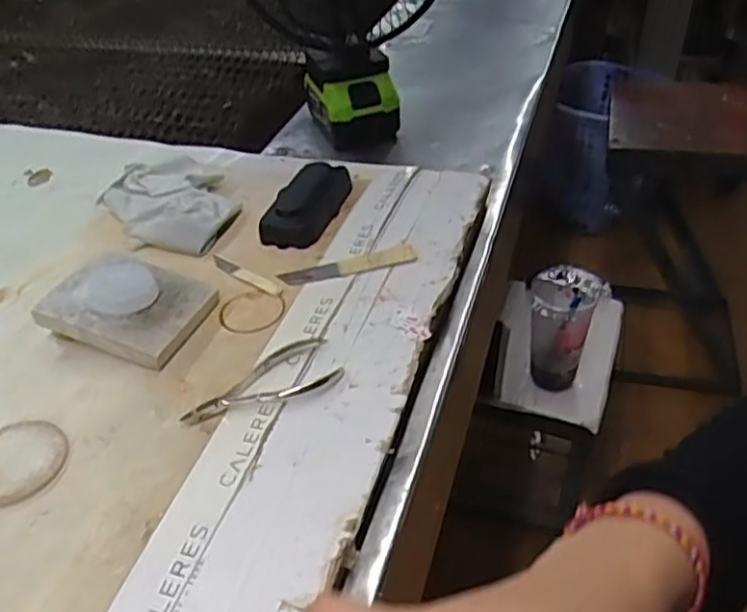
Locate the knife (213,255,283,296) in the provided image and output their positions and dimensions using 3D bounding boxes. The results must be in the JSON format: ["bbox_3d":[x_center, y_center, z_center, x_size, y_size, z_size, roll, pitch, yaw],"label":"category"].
[{"bbox_3d":[-0.099,-0.025,0.522,0.076,0.004,0.012,28,49,34],"label":"knife"}]

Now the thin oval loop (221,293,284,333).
[{"bbox_3d":[-0.088,0.004,0.493,0.048,0.006,0.044,7,40,14],"label":"thin oval loop"}]

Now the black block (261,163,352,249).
[{"bbox_3d":[-0.057,-0.090,0.582,0.051,0.023,0.105,8,40,15],"label":"black block"}]

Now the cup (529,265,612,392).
[{"bbox_3d":[0.260,0.039,0.933,0.088,0.172,0.081,-3,39,2],"label":"cup"}]

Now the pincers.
[{"bbox_3d":[-0.070,0.050,0.423,0.100,0.012,0.043,-22,42,-21],"label":"pincers"}]

